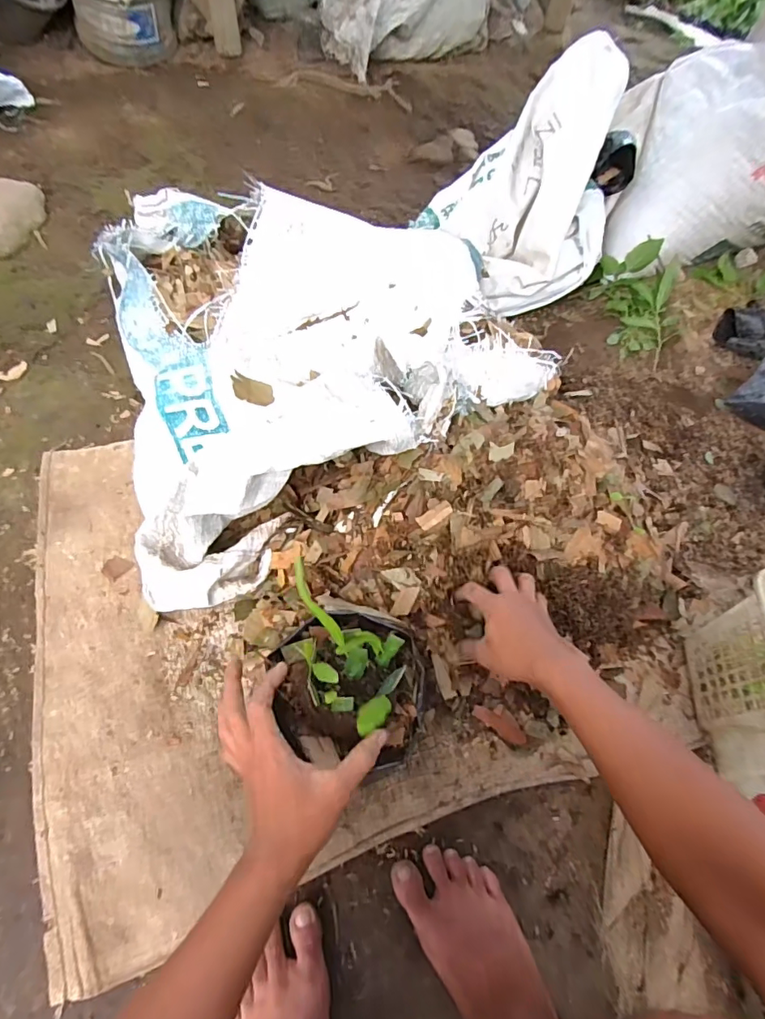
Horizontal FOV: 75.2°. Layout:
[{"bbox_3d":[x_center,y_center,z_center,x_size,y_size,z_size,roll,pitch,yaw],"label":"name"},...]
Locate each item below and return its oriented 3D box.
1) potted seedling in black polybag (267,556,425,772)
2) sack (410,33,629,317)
[{"bbox_3d":[-0.037,0.159,0.474,0.139,0.180,0.144,8,64,1],"label":"potted seedling in black polybag"},{"bbox_3d":[0.257,-0.607,0.889,0.345,0.273,0.345,17,60,4],"label":"sack"}]

